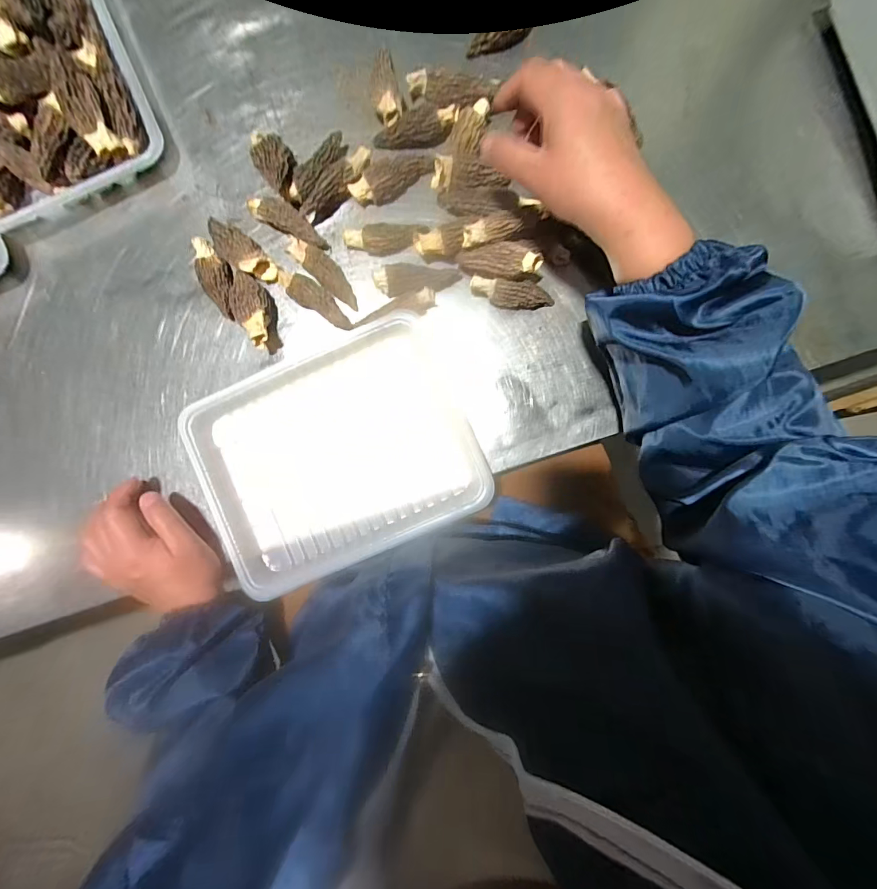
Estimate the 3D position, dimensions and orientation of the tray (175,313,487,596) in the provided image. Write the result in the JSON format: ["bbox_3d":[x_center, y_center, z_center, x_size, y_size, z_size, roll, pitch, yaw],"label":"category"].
[{"bbox_3d":[-0.100,0.010,0.416,0.261,0.047,0.202,-23,86,3],"label":"tray"}]

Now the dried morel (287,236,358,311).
[{"bbox_3d":[-0.111,-0.171,0.414,0.025,0.015,0.084,-45,104,1],"label":"dried morel"}]

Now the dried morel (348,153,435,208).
[{"bbox_3d":[-0.046,-0.267,0.416,0.085,0.023,0.031,-31,86,2],"label":"dried morel"}]

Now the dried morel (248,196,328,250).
[{"bbox_3d":[-0.148,-0.222,0.414,0.083,0.015,0.026,28,90,-9],"label":"dried morel"}]

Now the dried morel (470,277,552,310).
[{"bbox_3d":[0.072,-0.146,0.407,0.085,0.025,0.020,7,88,-14],"label":"dried morel"}]

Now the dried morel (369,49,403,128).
[{"bbox_3d":[-0.055,-0.360,0.417,0.030,0.022,0.083,-11,73,3],"label":"dried morel"}]

